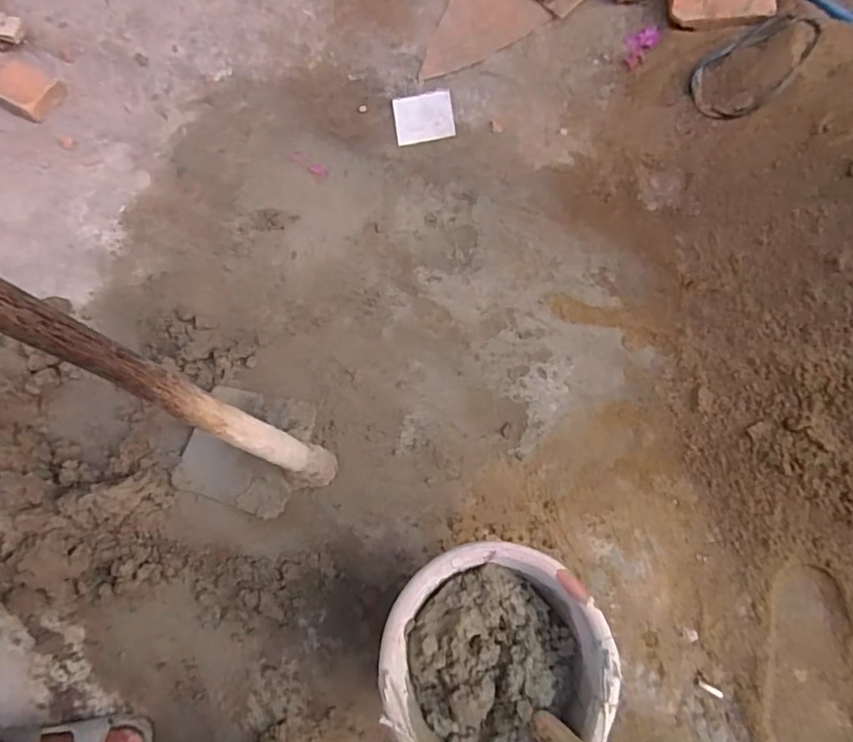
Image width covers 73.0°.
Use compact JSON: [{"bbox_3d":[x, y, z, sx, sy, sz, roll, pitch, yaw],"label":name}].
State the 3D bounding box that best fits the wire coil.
[{"bbox_3d":[0.535,-0.487,0.931,0.200,0.024,0.119,-27,79,21],"label":"wire coil"}]

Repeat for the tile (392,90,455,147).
[{"bbox_3d":[-0.005,-0.468,1.064,0.107,0.008,0.092,-8,87,4],"label":"tile"}]

